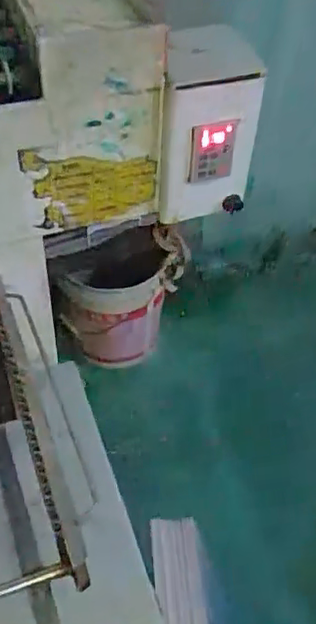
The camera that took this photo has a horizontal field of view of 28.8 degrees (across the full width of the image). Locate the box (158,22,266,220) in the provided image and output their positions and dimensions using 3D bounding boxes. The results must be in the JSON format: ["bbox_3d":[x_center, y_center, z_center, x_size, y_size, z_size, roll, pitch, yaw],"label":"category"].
[{"bbox_3d":[0.061,-0.236,0.781,0.116,0.215,0.110,1,49,-2],"label":"box"}]

